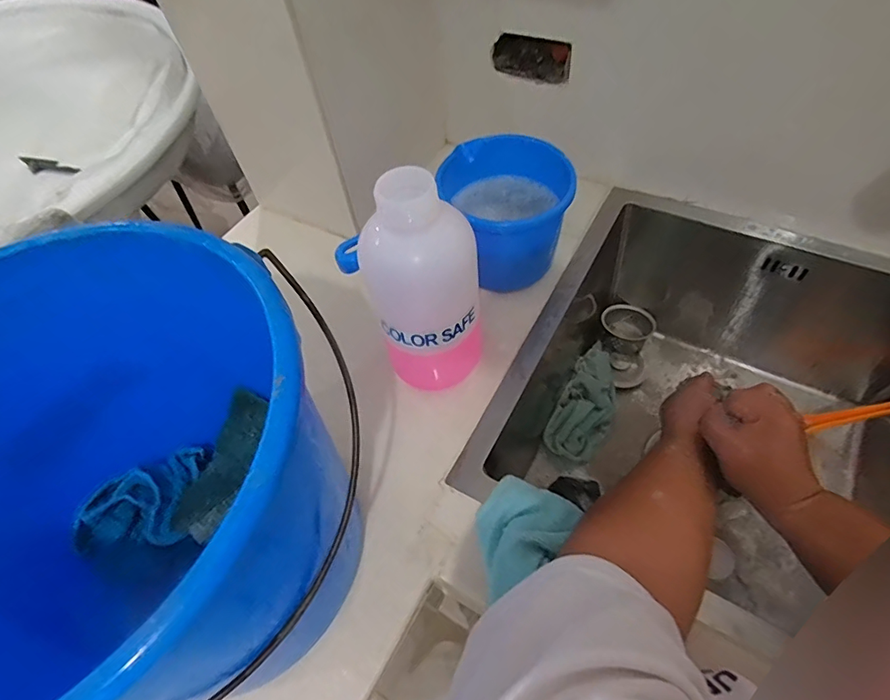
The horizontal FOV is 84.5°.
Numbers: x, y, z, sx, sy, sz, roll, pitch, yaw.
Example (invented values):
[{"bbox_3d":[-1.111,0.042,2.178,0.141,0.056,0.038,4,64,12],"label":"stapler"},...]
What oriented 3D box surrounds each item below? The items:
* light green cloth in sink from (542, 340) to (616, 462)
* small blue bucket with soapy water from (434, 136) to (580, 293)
[{"bbox_3d":[0.202,0.069,0.684,0.070,0.032,0.184,24,62,19],"label":"light green cloth in sink"},{"bbox_3d":[0.071,-0.148,0.536,0.118,0.117,0.129,-2,56,4],"label":"small blue bucket with soapy water"}]

